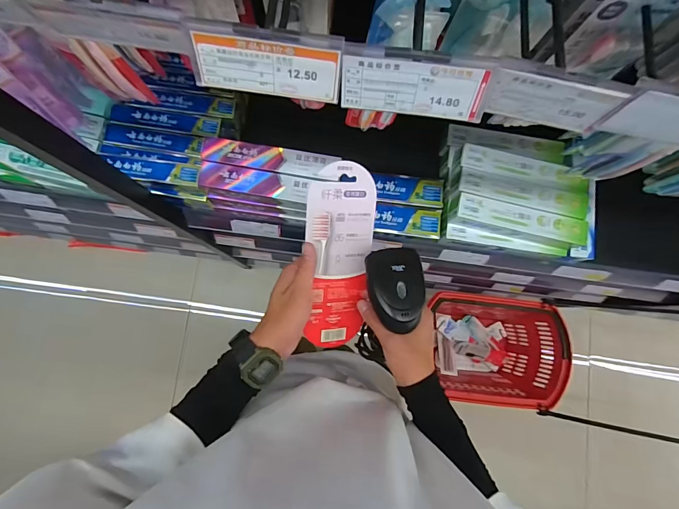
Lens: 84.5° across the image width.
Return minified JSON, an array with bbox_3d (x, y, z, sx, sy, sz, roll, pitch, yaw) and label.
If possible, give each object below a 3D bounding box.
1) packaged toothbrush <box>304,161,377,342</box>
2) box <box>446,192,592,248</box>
[{"bbox_3d":[0.000,0.008,0.434,0.073,0.021,0.219,2,108,-3],"label":"packaged toothbrush"},{"bbox_3d":[0.309,-0.056,0.651,0.227,0.048,0.049,13,81,-1],"label":"box"}]

